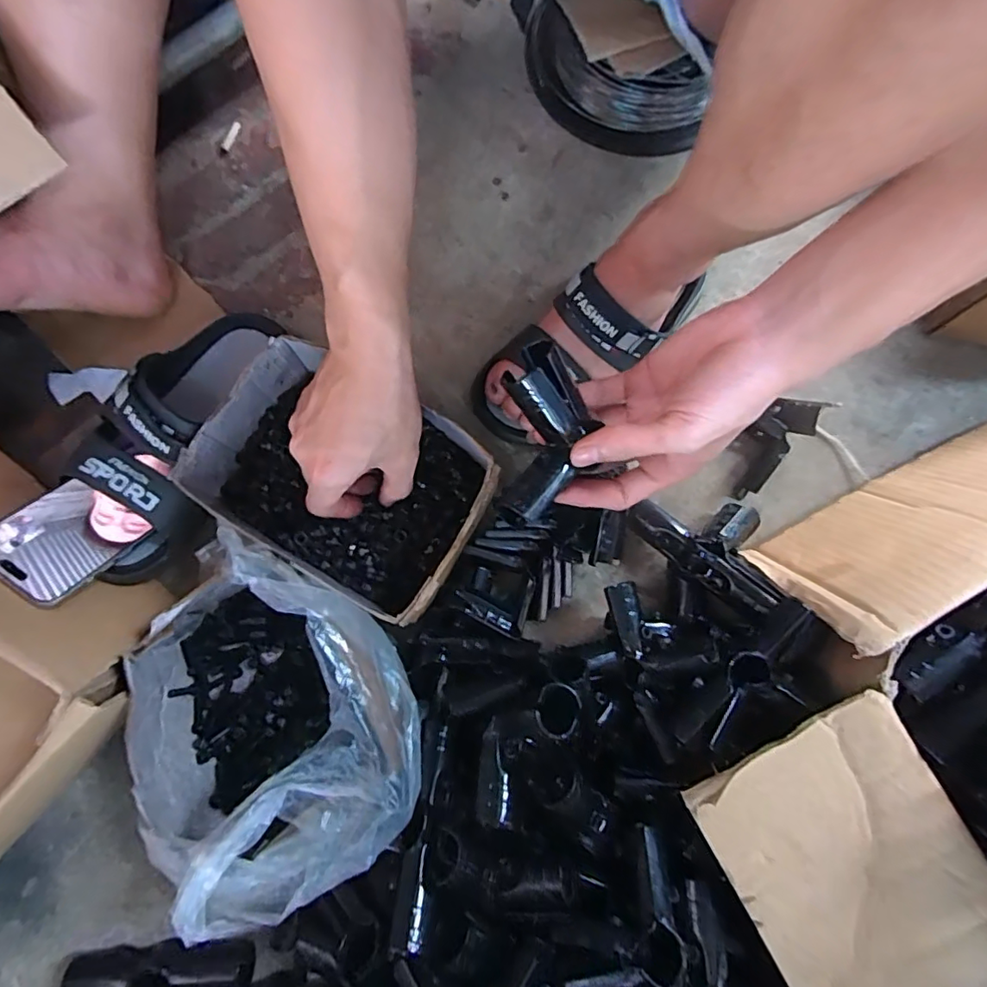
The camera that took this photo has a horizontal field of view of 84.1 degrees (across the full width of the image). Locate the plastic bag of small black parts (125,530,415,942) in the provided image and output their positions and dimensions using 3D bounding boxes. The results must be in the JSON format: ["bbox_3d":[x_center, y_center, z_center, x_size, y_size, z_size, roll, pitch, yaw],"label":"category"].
[{"bbox_3d":[-0.162,0.145,0.395,0.187,0.127,0.233,-26,80,-4],"label":"plastic bag of small black parts"}]

